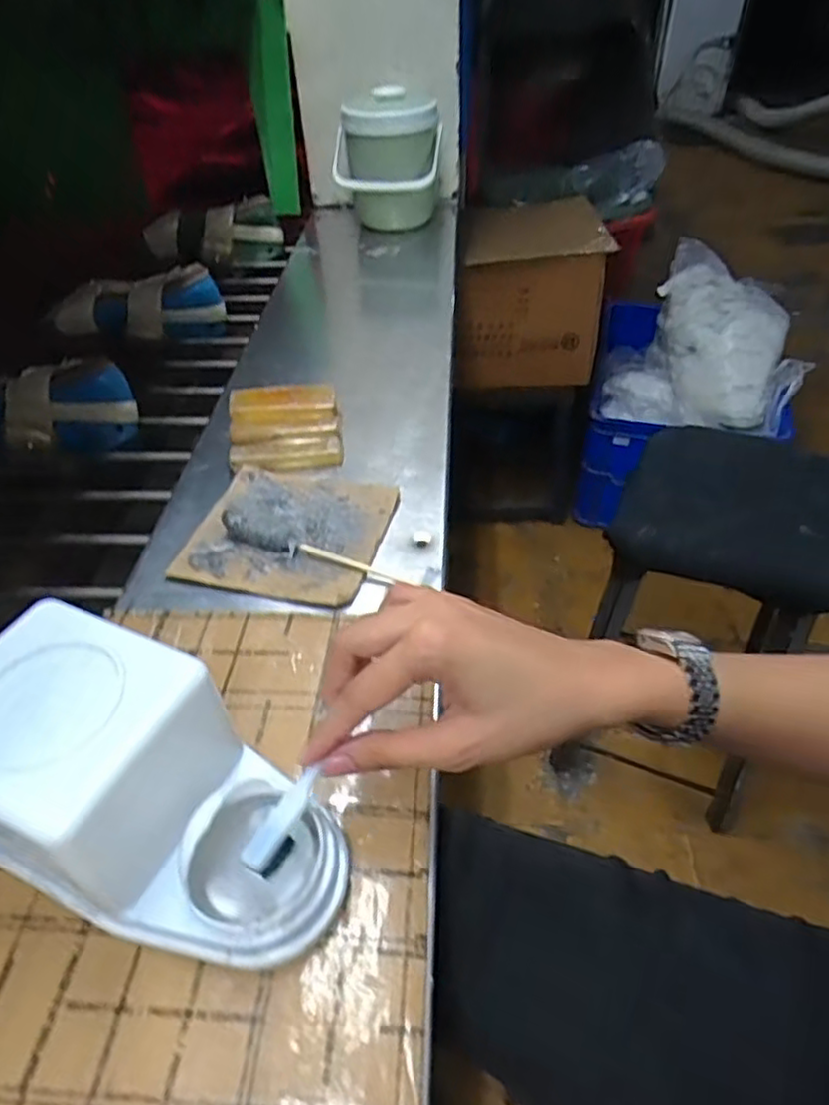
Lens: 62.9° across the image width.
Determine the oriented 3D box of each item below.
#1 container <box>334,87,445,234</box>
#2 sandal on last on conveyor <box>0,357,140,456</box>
[{"bbox_3d":[-0.038,-0.573,0.990,0.145,0.180,0.145,-1,44,1],"label":"container"},{"bbox_3d":[-0.395,-0.148,0.701,0.194,0.075,0.066,-2,44,1],"label":"sandal on last on conveyor"}]

